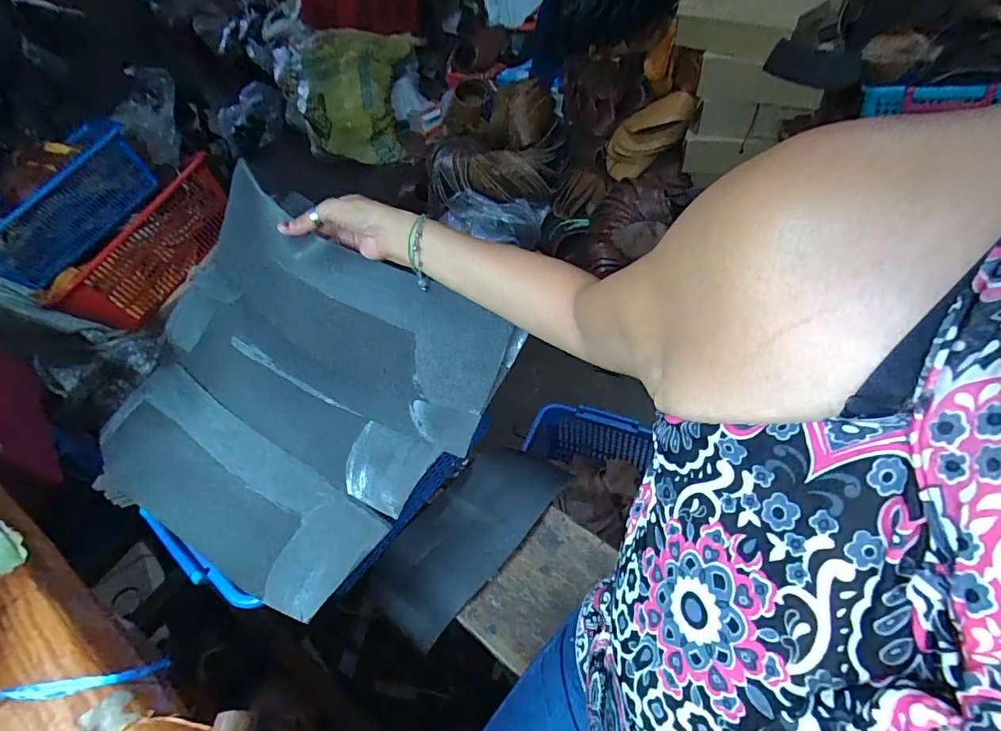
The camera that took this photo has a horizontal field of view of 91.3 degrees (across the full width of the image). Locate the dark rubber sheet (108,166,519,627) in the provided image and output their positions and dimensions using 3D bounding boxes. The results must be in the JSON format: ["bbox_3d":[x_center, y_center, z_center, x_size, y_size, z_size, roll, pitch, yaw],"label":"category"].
[{"bbox_3d":[-0.242,0.035,0.565,0.398,0.084,0.401,30,87,10],"label":"dark rubber sheet"}]

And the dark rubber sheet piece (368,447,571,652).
[{"bbox_3d":[-0.036,0.231,0.708,0.142,0.067,0.315,34,59,25],"label":"dark rubber sheet piece"}]

